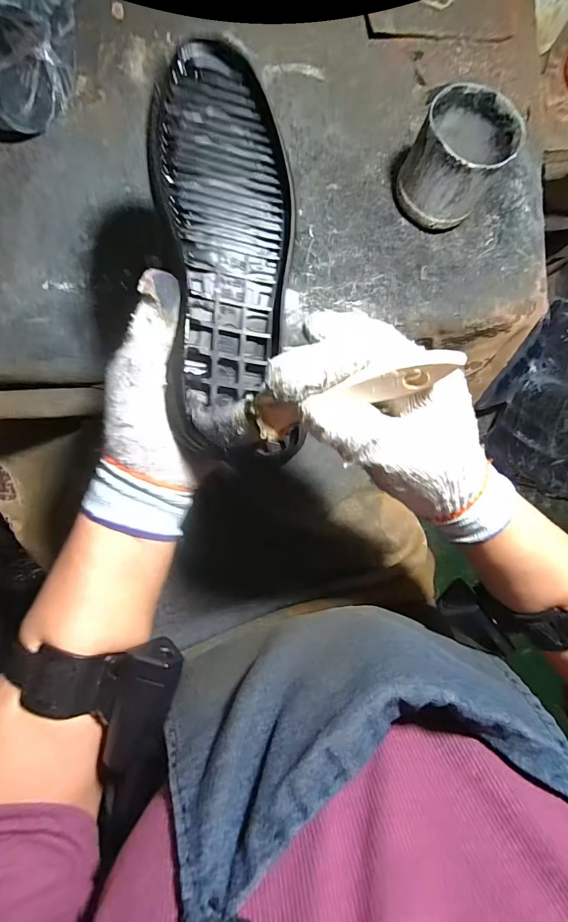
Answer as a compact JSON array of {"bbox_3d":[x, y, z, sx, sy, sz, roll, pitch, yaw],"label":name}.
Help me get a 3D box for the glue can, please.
[{"bbox_3d":[0.175,-0.310,0.412,0.085,0.085,0.093,1,83,-5],"label":"glue can"}]

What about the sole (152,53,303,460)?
[{"bbox_3d":[-0.037,-0.134,0.270,0.087,0.024,0.270,-3,91,-6],"label":"sole"}]

